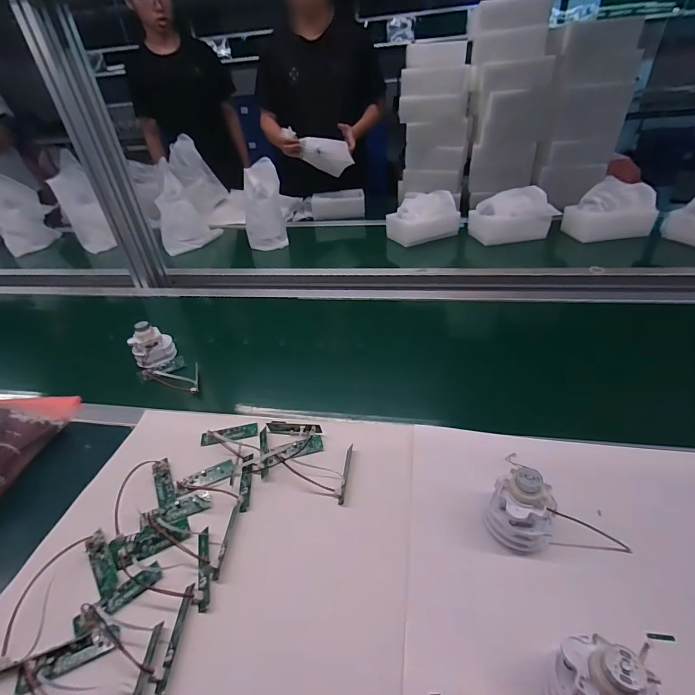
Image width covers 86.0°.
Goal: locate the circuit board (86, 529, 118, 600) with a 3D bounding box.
[{"bbox_3d":[-0.270,0.236,0.410,0.020,0.007,0.080,-28,41,-29],"label":"circuit board"}]

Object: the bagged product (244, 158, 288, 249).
[{"bbox_3d":[-0.278,-0.479,1.217,0.128,0.314,0.106,-5,2,0],"label":"bagged product"}]

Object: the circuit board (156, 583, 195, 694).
[{"bbox_3d":[-0.163,0.273,0.354,0.011,0.006,0.085,-4,35,1],"label":"circuit board"}]

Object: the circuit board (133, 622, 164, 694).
[{"bbox_3d":[-0.182,0.293,0.327,0.011,0.007,0.086,-4,35,1],"label":"circuit board"}]

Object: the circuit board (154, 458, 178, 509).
[{"bbox_3d":[-0.240,0.175,0.486,0.020,0.009,0.071,-21,38,-21],"label":"circuit board"}]

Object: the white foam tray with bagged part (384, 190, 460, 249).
[{"bbox_3d":[0.229,-0.418,1.197,0.211,0.122,0.148,-16,37,-15],"label":"white foam tray with bagged part"}]

